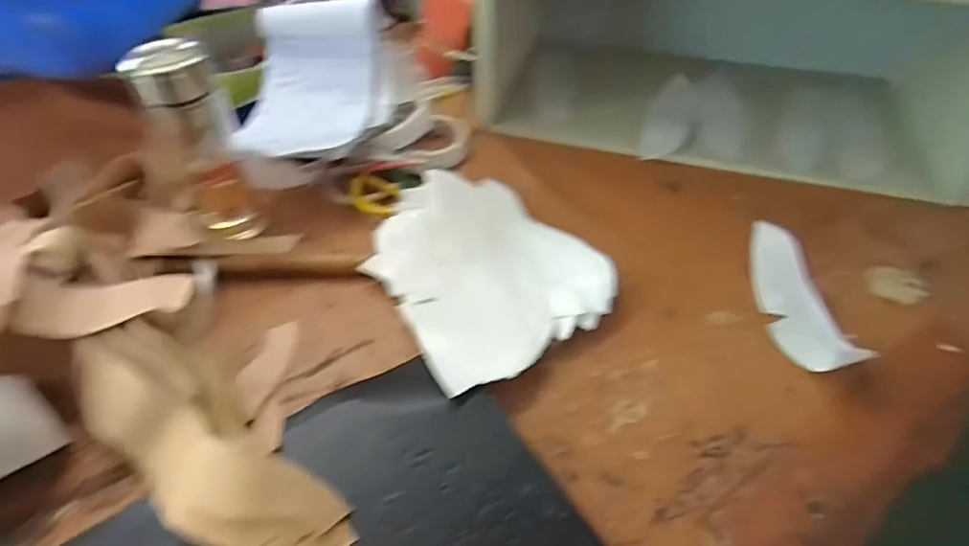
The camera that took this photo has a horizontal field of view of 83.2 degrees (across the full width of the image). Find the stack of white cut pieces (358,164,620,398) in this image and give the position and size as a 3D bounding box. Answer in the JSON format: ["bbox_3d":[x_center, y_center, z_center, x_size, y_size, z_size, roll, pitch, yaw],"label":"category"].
[{"bbox_3d":[-0.005,-0.012,0.549,0.195,0.030,0.248,-24,52,-21],"label":"stack of white cut pieces"}]

